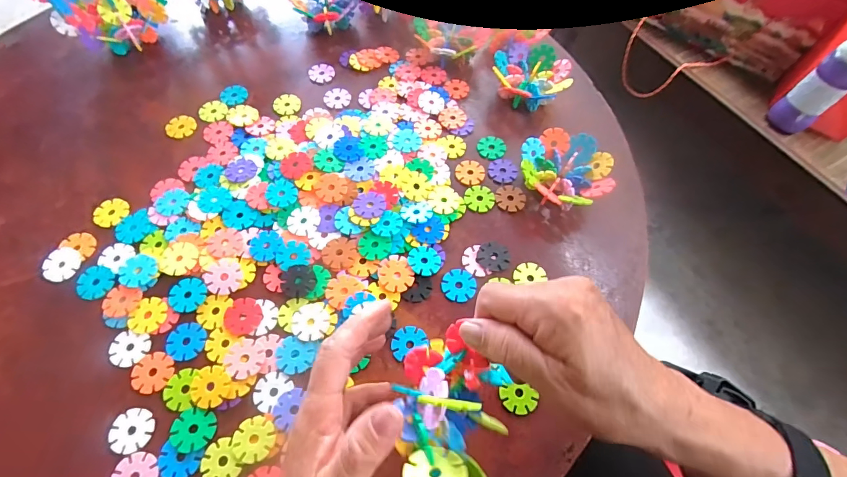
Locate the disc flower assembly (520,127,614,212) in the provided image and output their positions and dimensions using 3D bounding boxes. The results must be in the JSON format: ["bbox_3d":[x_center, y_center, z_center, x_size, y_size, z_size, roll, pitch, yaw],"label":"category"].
[{"bbox_3d":[0.143,-0.066,0.414,0.087,0.043,0.084,10,63,3],"label":"disc flower assembly"}]

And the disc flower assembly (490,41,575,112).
[{"bbox_3d":[0.127,-0.190,0.480,0.088,0.043,0.075,24,64,10],"label":"disc flower assembly"}]

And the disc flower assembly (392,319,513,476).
[{"bbox_3d":[0.015,0.115,0.243,0.070,0.082,0.102,18,63,7],"label":"disc flower assembly"}]

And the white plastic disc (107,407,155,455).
[{"bbox_3d":[-0.228,0.150,0.313,0.029,0.006,0.031,1,63,-2],"label":"white plastic disc"}]

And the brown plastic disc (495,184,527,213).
[{"bbox_3d":[0.092,-0.043,0.421,0.031,0.004,0.033,1,63,-2],"label":"brown plastic disc"}]

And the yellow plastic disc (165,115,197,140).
[{"bbox_3d":[-0.276,-0.128,0.456,0.029,0.004,0.032,30,65,13],"label":"yellow plastic disc"}]

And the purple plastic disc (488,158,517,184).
[{"bbox_3d":[0.087,-0.075,0.440,0.030,0.004,0.033,1,63,-2],"label":"purple plastic disc"}]

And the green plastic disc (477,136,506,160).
[{"bbox_3d":[0.078,-0.104,0.454,0.033,0.004,0.030,1,63,-2],"label":"green plastic disc"}]

